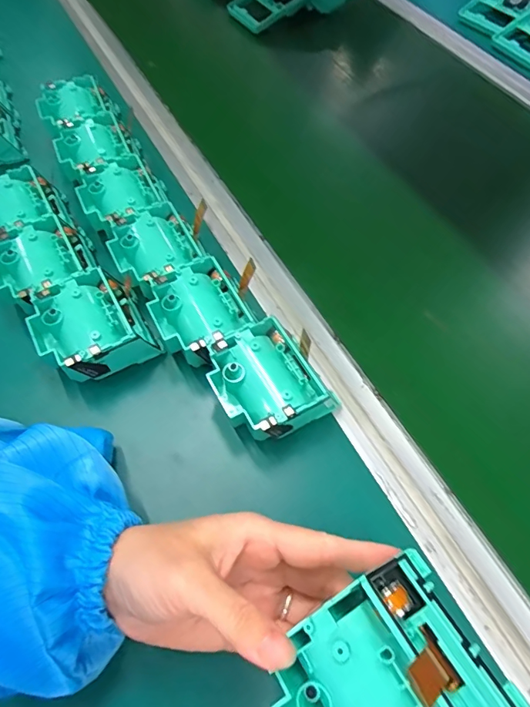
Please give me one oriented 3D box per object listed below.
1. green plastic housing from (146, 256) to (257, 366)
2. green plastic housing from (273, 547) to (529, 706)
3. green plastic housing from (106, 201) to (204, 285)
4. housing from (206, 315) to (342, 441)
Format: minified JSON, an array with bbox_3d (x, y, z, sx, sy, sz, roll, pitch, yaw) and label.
[{"bbox_3d":[-0.047,-0.027,0.355,0.066,0.045,0.075,-30,64,-15],"label":"green plastic housing"},{"bbox_3d":[0.049,0.137,0.181,0.083,0.043,0.079,-39,57,10],"label":"green plastic housing"},{"bbox_3d":[-0.088,-0.079,0.384,0.063,0.041,0.074,-32,65,-16],"label":"green plastic housing"},{"bbox_3d":[0.002,0.023,0.327,0.071,0.046,0.075,-27,63,-14],"label":"housing"}]

